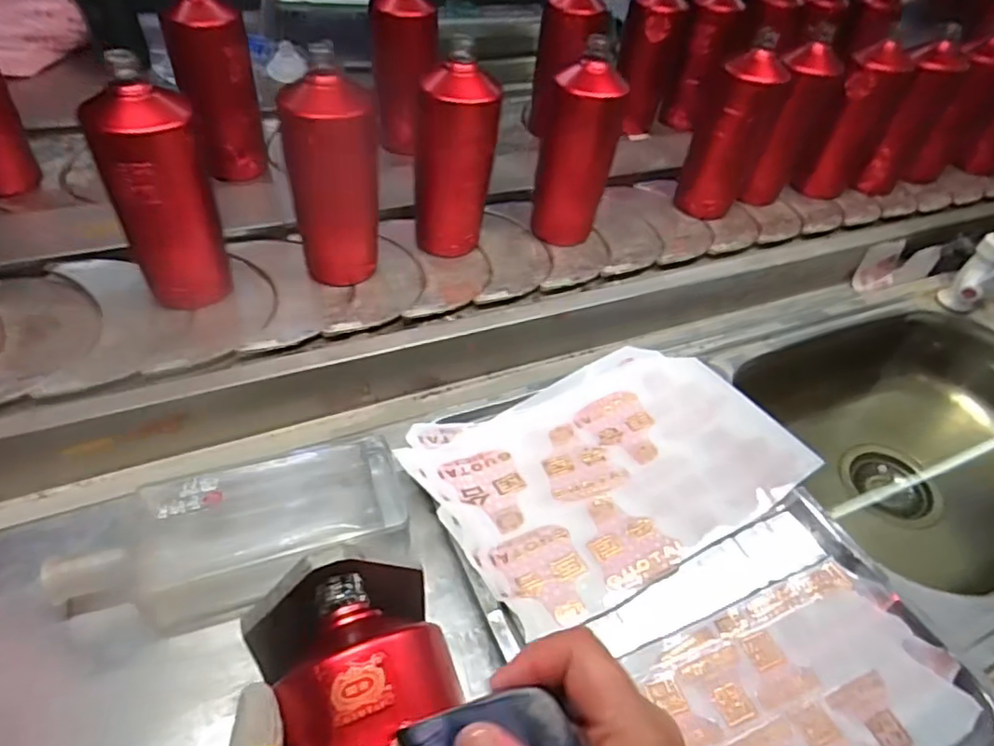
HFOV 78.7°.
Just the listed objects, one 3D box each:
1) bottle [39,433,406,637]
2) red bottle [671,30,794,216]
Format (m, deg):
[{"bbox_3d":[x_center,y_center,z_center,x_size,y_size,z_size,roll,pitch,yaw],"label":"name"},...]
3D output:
[{"bbox_3d":[-0.176,0.112,0.417,0.221,0.047,0.101,-11,52,-18],"label":"bottle"},{"bbox_3d":[0.285,-0.291,0.734,0.087,0.195,0.068,23,50,11],"label":"red bottle"}]

